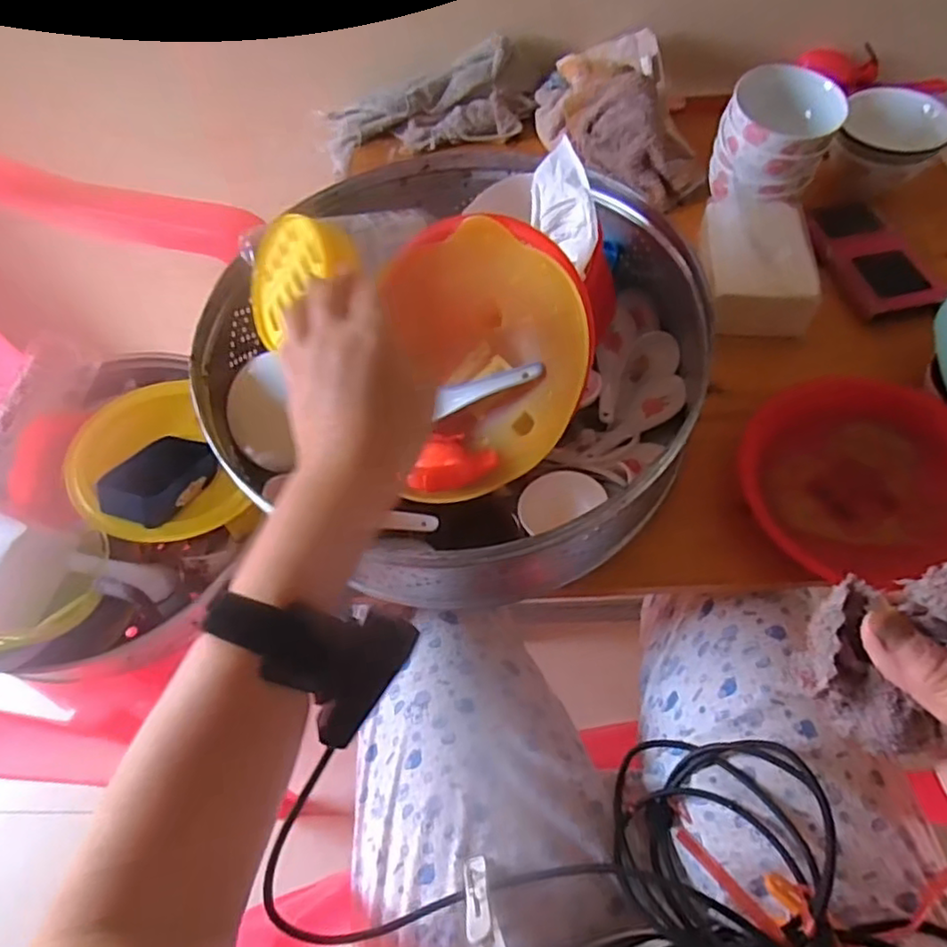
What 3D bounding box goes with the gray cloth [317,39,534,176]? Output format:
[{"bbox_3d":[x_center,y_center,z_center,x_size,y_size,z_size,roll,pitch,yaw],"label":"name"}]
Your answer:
[{"bbox_3d":[-0.057,-0.457,0.801,0.265,0.091,0.092,-7,58,0],"label":"gray cloth"}]

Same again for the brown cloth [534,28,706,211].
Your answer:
[{"bbox_3d":[0.166,-0.405,0.732,0.155,0.075,0.236,-12,58,-3],"label":"brown cloth"}]

